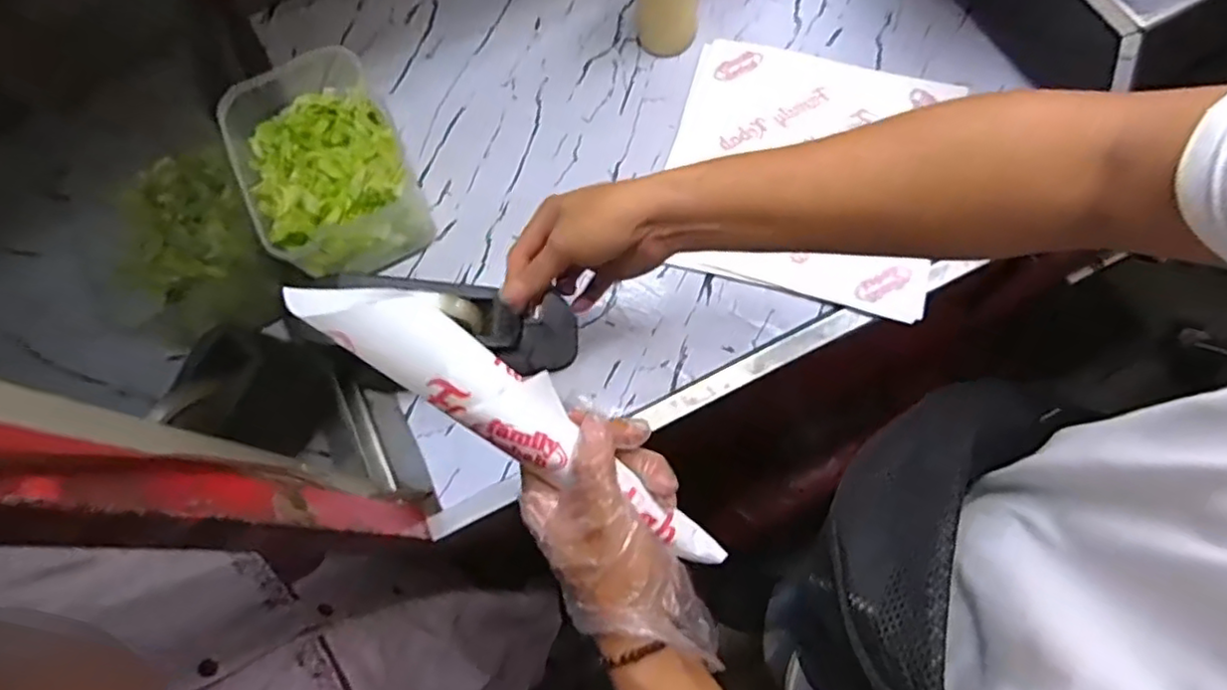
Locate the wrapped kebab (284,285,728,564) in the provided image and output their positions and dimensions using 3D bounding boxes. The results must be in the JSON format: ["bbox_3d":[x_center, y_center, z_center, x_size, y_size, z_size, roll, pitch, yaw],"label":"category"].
[{"bbox_3d":[-0.047,0.041,0.357,0.267,0.034,0.044,36,74,-12],"label":"wrapped kebab"}]

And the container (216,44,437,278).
[{"bbox_3d":[-0.275,-0.175,0.607,0.146,0.078,0.220,-27,72,-7],"label":"container"}]

